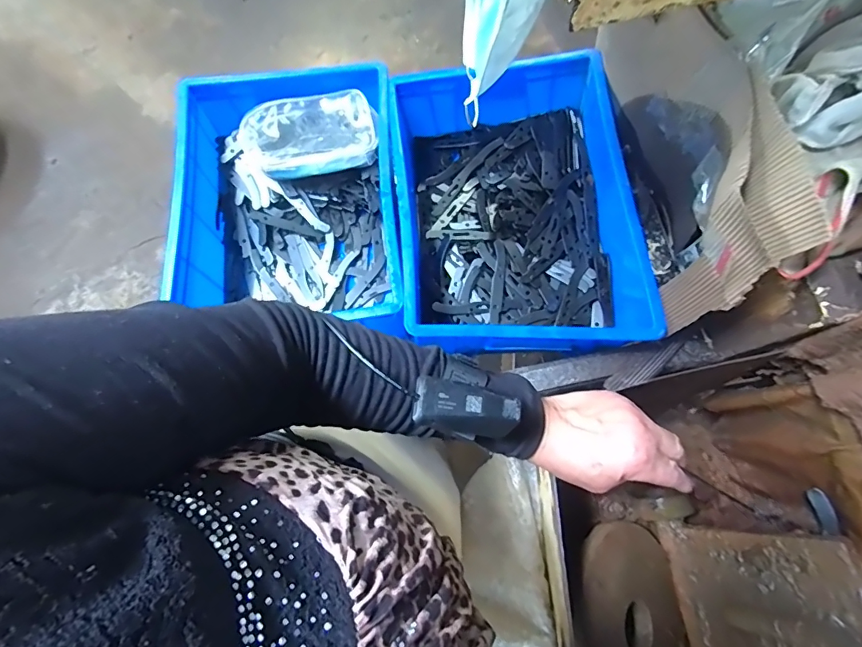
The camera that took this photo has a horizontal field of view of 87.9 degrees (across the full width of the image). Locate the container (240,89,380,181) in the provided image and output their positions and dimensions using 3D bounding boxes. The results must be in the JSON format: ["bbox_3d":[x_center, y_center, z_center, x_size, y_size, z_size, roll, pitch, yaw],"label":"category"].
[{"bbox_3d":[-0.183,-0.287,0.682,0.197,0.047,0.116,-19,76,-3],"label":"container"}]

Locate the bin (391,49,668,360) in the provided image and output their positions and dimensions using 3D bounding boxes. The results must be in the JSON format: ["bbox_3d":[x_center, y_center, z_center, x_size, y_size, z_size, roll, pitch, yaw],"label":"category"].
[{"bbox_3d":[0.109,-0.158,0.630,0.298,0.141,0.404,-4,75,1],"label":"bin"}]

